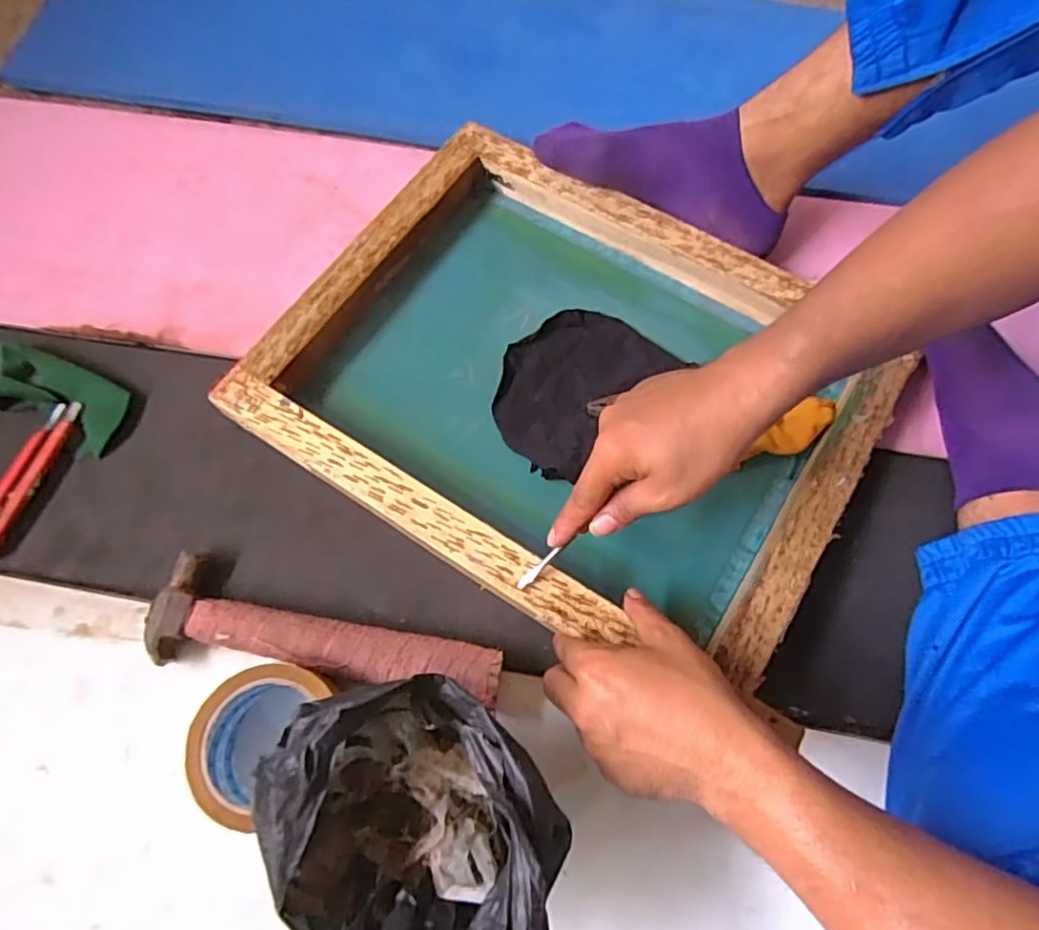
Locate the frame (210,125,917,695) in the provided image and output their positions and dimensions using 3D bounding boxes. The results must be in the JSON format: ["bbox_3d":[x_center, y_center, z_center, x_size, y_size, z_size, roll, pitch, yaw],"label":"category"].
[{"bbox_3d":[0.042,-0.070,0.533,0.471,0.054,0.366,31,70,10],"label":"frame"}]

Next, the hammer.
[{"bbox_3d":[-0.145,0.137,0.459,0.256,0.032,0.074,17,68,5],"label":"hammer"}]

